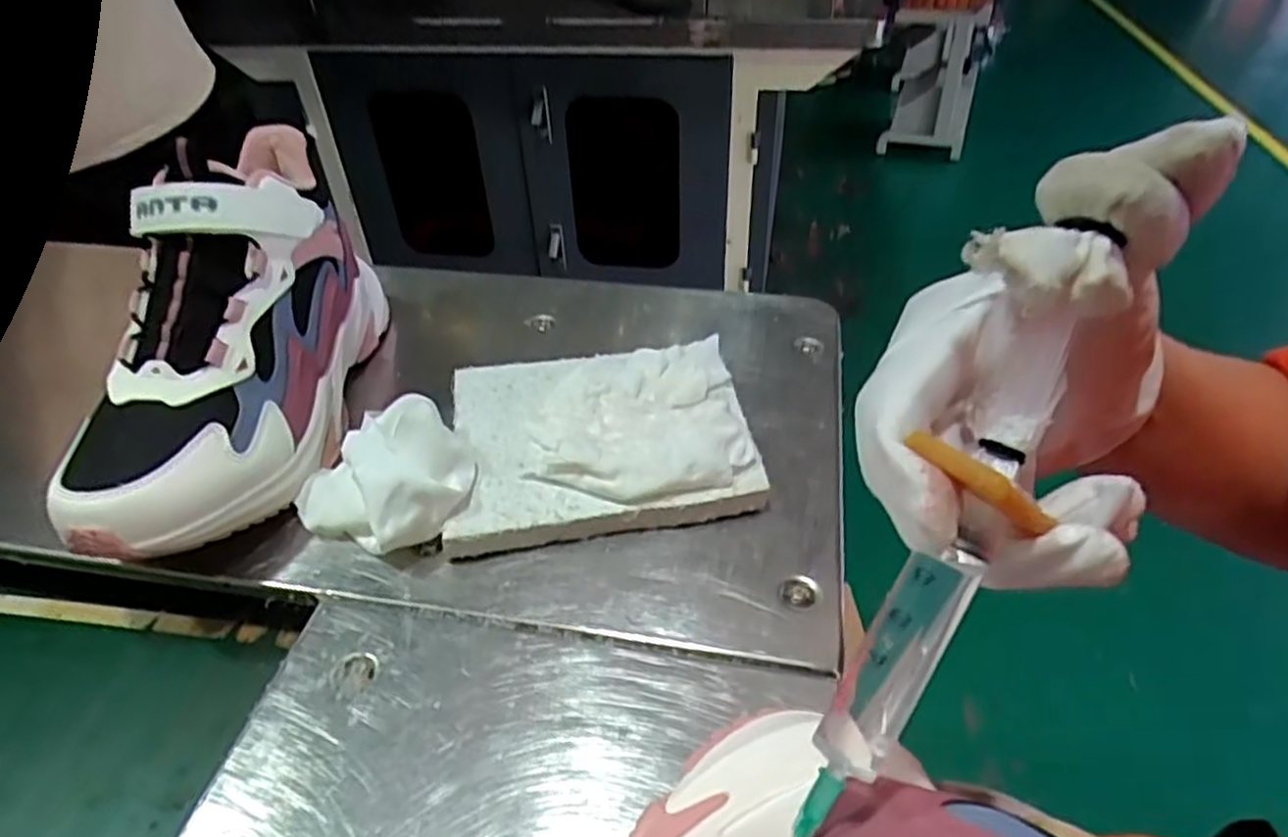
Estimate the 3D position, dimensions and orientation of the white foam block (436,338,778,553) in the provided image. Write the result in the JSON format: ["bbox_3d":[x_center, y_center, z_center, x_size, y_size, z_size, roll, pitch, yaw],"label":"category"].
[{"bbox_3d":[-0.023,0.005,0.399,0.155,0.034,0.130,-6,41,-4],"label":"white foam block"}]

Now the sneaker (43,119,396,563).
[{"bbox_3d":[-0.217,-0.052,0.389,0.087,0.122,0.245,-1,41,0],"label":"sneaker"}]

